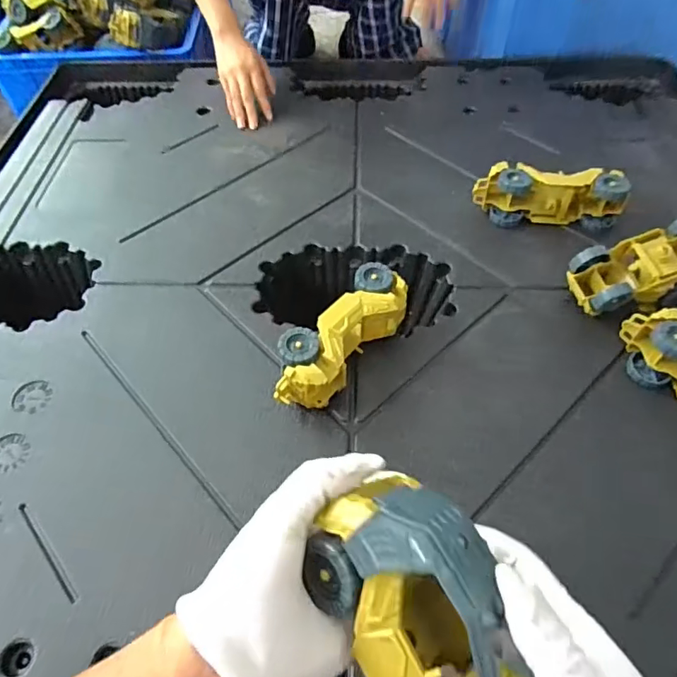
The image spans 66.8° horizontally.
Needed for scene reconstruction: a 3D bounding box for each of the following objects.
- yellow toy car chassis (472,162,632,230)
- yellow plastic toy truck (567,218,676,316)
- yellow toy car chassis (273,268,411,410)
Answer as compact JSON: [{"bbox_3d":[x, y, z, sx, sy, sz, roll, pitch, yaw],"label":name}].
[{"bbox_3d":[0.265,-0.180,0.642,0.179,0.062,0.058,4,56,5],"label":"yellow toy car chassis"},{"bbox_3d":[0.339,-0.076,0.550,0.173,0.078,0.065,-11,56,-5],"label":"yellow plastic toy truck"},{"bbox_3d":[0.004,0.002,0.517,0.060,0.062,0.170,36,64,24],"label":"yellow toy car chassis"}]

